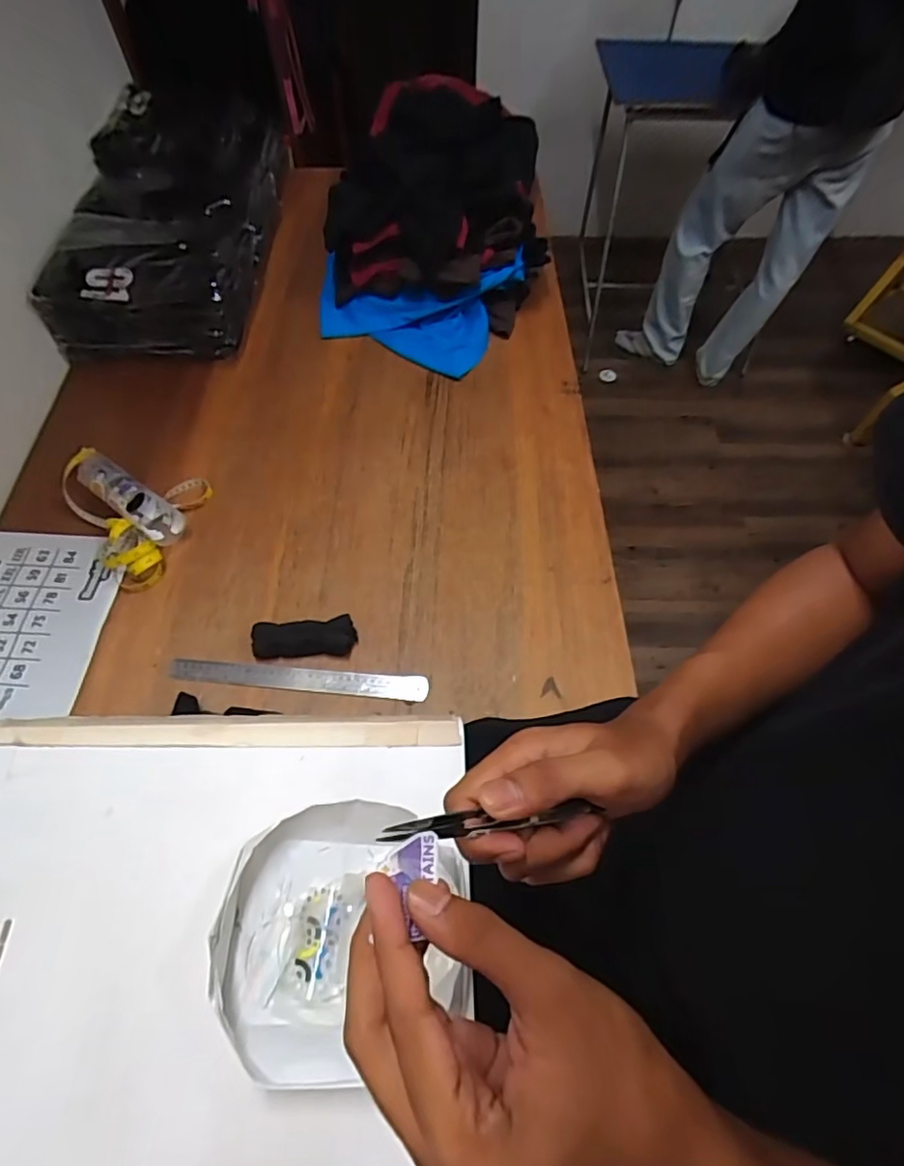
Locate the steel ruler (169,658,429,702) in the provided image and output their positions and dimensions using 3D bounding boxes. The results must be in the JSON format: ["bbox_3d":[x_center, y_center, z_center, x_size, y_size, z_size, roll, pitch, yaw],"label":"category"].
[{"bbox_3d":[-0.194,0.122,0.729,0.324,0.004,0.033,3,64,2],"label":"steel ruler"}]

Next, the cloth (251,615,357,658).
[{"bbox_3d":[-0.189,0.069,0.747,0.127,0.031,0.044,-2,59,-2],"label":"cloth"}]

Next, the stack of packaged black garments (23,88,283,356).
[{"bbox_3d":[-0.501,-0.675,1.069,0.315,0.141,0.591,0,59,-1],"label":"stack of packaged black garments"}]

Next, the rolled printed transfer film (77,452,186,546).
[{"bbox_3d":[-0.468,-0.122,0.837,0.193,0.056,0.055,31,64,16],"label":"rolled printed transfer film"}]

